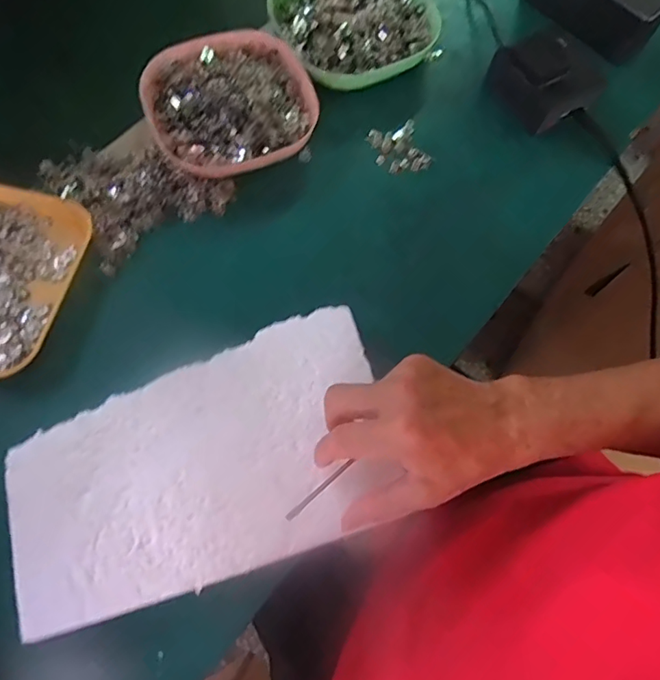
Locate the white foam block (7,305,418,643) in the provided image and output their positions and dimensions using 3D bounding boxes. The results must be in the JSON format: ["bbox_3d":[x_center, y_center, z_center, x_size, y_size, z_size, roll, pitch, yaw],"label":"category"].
[{"bbox_3d":[-0.080,0.079,0.341,0.241,0.014,0.142,-19,69,-9],"label":"white foam block"}]

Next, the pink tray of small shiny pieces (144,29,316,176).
[{"bbox_3d":[-0.084,-0.202,0.439,0.134,0.035,0.134,-22,71,-11],"label":"pink tray of small shiny pieces"}]

